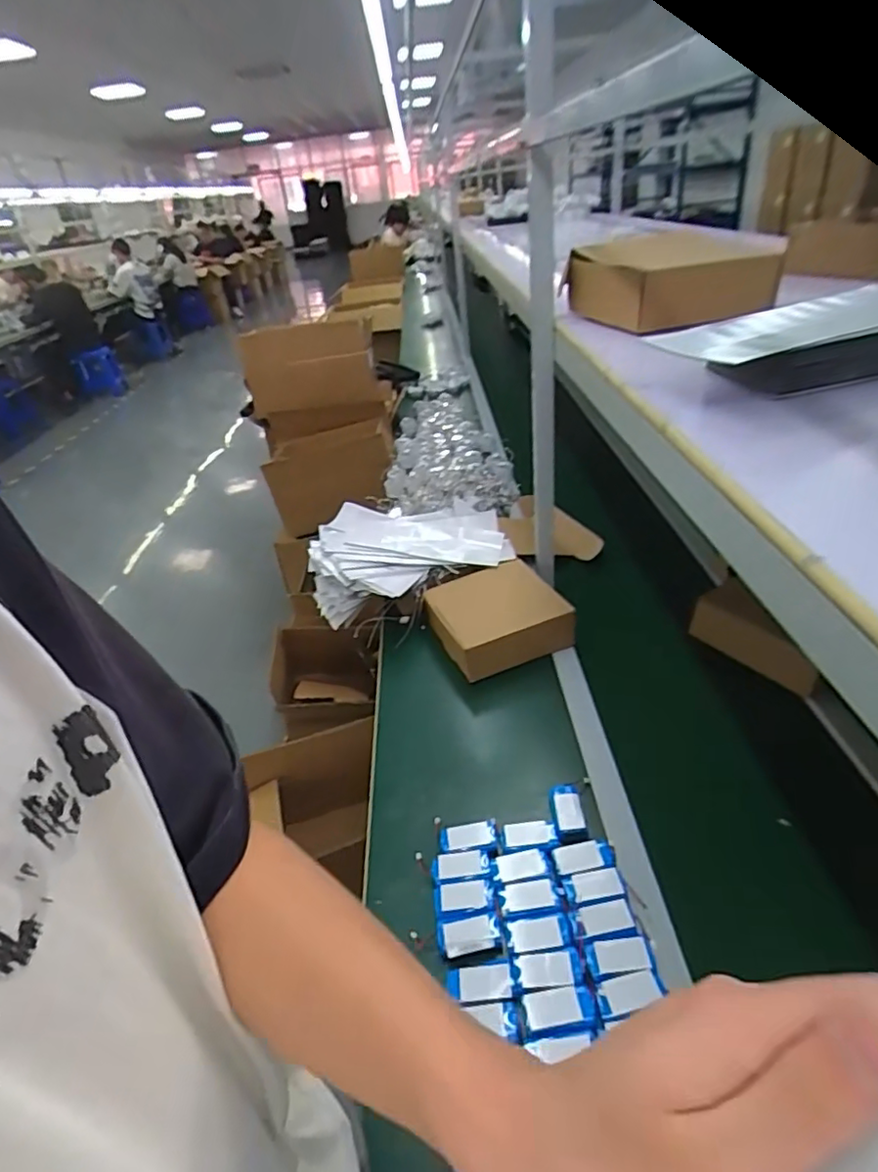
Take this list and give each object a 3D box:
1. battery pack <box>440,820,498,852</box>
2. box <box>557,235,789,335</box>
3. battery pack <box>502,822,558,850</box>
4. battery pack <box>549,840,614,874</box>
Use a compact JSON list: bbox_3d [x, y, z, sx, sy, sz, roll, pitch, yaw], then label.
[{"bbox_3d":[0.035,0.307,0.752,0.071,0.004,0.034,-8,33,-1],"label":"battery pack"},{"bbox_3d":[0.296,-0.401,0.799,0.185,0.075,0.227,-16,35,-14],"label":"box"},{"bbox_3d":[0.110,0.304,0.741,0.066,0.004,0.033,-4,34,5],"label":"battery pack"},{"bbox_3d":[0.167,0.314,0.705,0.068,0.006,0.038,-8,33,-2],"label":"battery pack"}]

